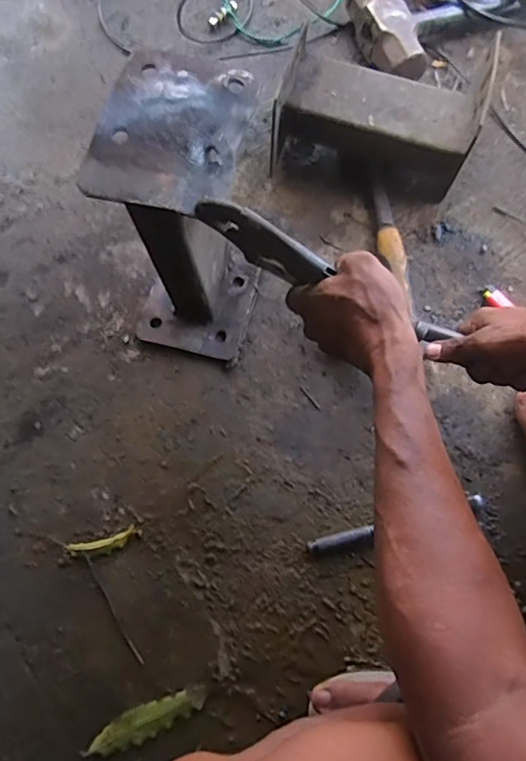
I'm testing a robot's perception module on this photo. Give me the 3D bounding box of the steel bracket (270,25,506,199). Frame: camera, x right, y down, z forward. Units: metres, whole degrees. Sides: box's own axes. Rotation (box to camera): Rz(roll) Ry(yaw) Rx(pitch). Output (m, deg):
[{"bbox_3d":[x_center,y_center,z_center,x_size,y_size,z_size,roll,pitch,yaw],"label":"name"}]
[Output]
[{"bbox_3d":[0.145,-0.340,0.680,0.242,0.107,0.154,16,74,3],"label":"steel bracket"}]

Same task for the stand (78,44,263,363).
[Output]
[{"bbox_3d":[-0.073,-0.169,0.567,0.154,0.239,0.204,14,74,2],"label":"stand"}]

